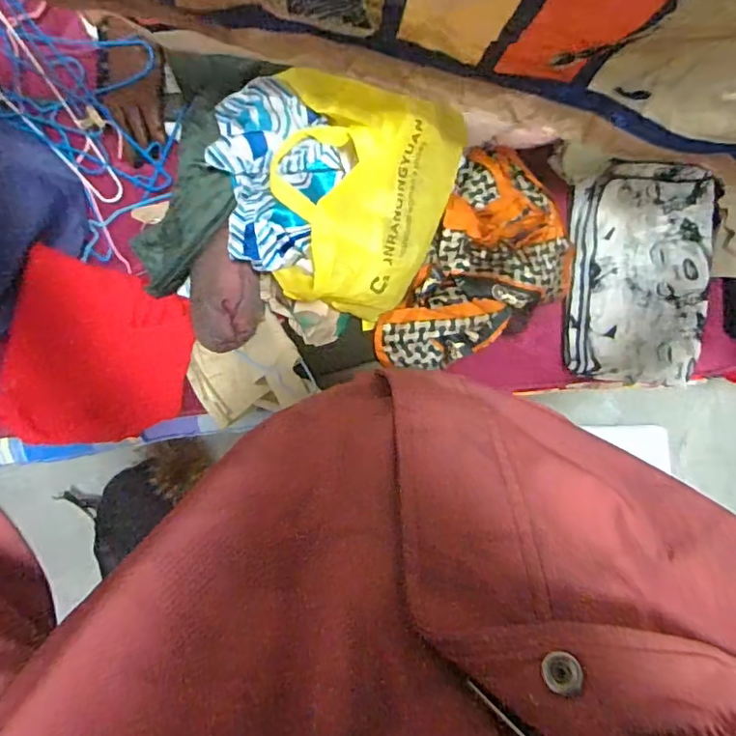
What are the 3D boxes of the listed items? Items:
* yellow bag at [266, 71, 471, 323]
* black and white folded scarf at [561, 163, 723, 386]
[{"bbox_3d":[-0.010,-0.227,0.764,0.237,0.152,0.290,14,86,-1],"label":"yellow bag"},{"bbox_3d":[0.460,-0.157,0.919,0.242,0.034,0.359,4,87,-2],"label":"black and white folded scarf"}]

